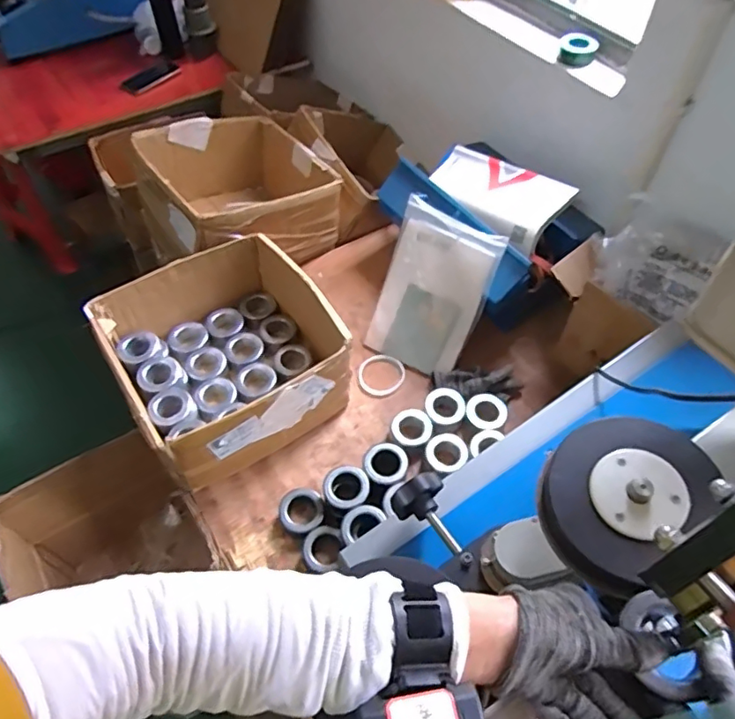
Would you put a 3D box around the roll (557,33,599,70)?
[{"bbox_3d":[0.360,-0.529,0.949,0.060,0.032,0.056,0,54,0],"label":"roll"}]

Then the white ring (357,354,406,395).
[{"bbox_3d":[0.026,0.027,1.018,0.085,0.019,0.081,0,54,0],"label":"white ring"}]

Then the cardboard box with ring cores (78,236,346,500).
[{"bbox_3d":[-0.229,-0.010,0.935,0.343,0.160,0.330,-30,60,-19],"label":"cardboard box with ring cores"}]

